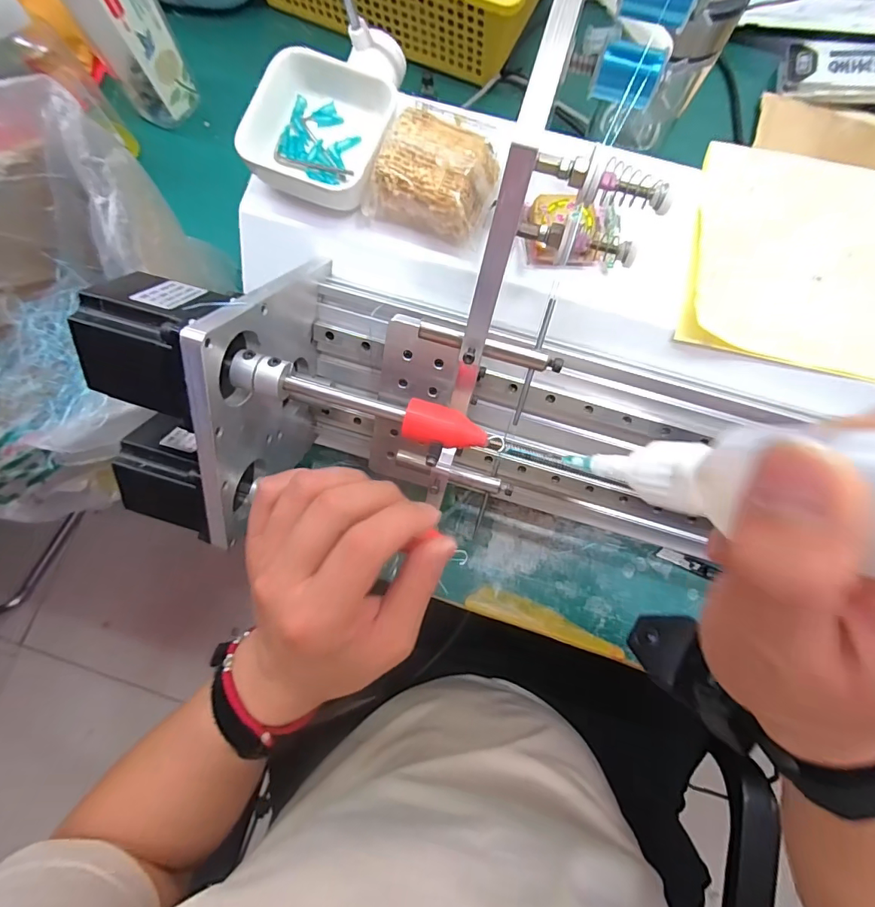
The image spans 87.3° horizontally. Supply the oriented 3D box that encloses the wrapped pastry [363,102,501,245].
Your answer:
[{"bbox_3d":[0.001,-0.164,0.274,0.068,0.037,0.064,16,79,3],"label":"wrapped pastry"}]

